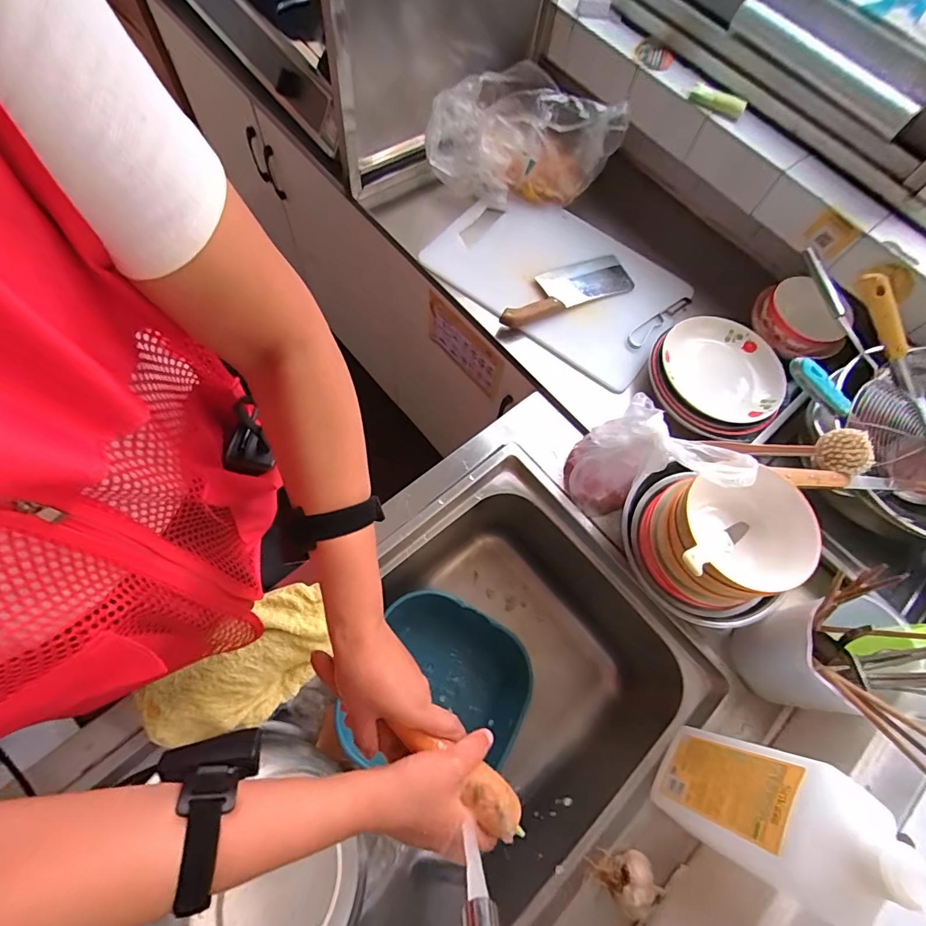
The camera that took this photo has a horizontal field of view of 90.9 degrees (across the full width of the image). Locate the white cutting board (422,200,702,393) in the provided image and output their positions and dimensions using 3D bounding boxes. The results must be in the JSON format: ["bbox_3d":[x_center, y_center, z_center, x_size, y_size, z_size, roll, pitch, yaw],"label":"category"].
[{"bbox_3d":[0.172,-0.339,0.822,0.419,0.025,0.295,34,68,6],"label":"white cutting board"}]

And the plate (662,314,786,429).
[{"bbox_3d":[0.411,-0.142,0.739,0.185,0.050,0.185,1,69,-2],"label":"plate"}]

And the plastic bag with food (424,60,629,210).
[{"bbox_3d":[0.107,-0.569,0.815,0.324,0.188,0.125,7,69,0],"label":"plastic bag with food"}]

